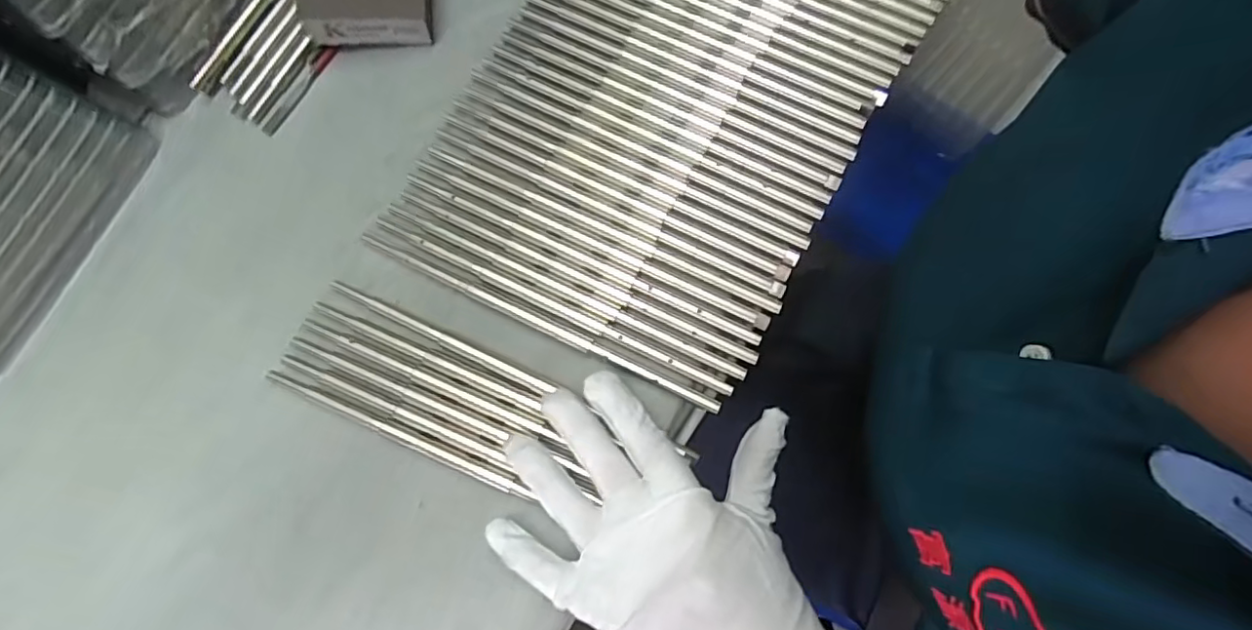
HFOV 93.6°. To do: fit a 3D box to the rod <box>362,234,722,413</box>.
[{"bbox_3d":[-0.048,0.002,0.308,0.208,0.007,0.009,25,77,5],"label":"rod"}]

